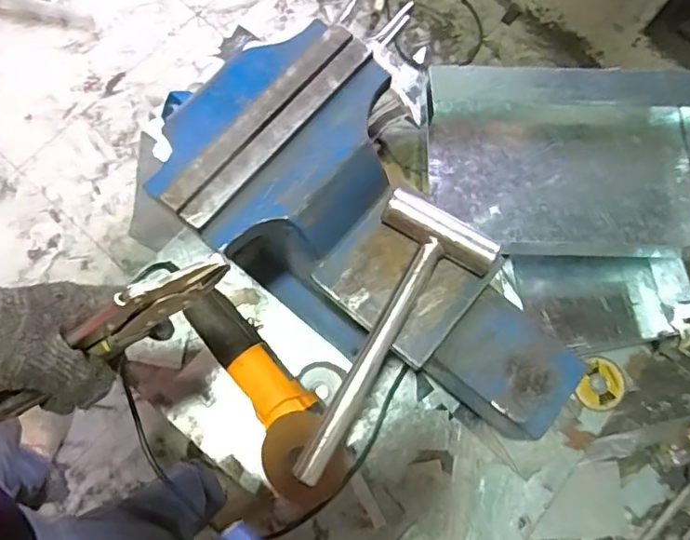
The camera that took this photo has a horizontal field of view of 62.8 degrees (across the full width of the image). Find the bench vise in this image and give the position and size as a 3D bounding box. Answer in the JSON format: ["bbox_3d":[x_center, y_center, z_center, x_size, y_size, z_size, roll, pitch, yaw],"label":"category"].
[{"bbox_3d":[0.035,-0.030,0.655,0.513,0.265,0.251,35,77,6],"label":"bench vise"}]

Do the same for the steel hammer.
[{"bbox_3d":[0.033,0.071,0.555,0.118,0.033,0.288,30,76,5],"label":"steel hammer"}]

